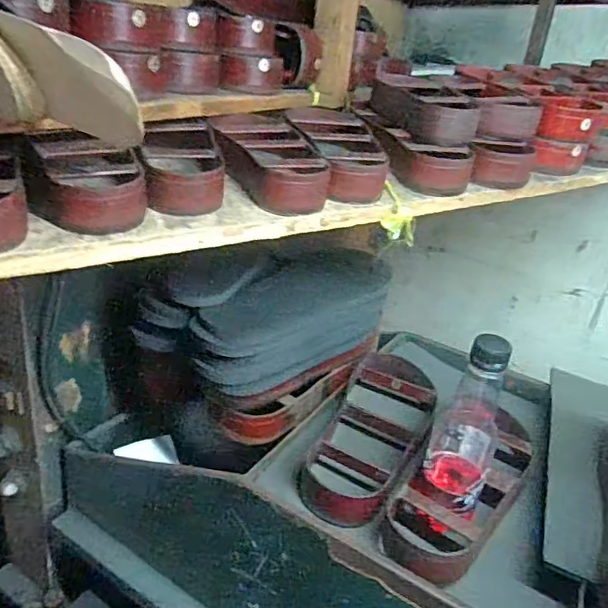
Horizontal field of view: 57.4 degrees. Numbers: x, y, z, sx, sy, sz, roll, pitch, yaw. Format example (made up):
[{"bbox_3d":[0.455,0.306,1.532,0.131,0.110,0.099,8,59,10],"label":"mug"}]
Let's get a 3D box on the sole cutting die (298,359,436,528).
[{"bbox_3d":[0.077,0.136,0.606,0.103,0.044,0.244,16,28,19],"label":"sole cutting die"}]

